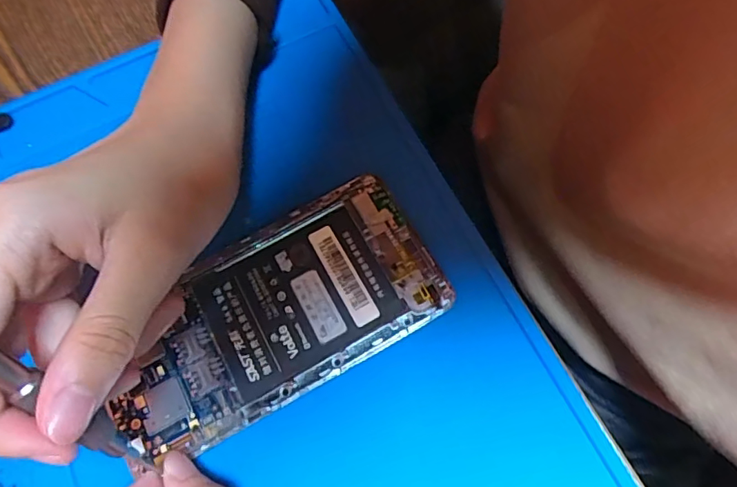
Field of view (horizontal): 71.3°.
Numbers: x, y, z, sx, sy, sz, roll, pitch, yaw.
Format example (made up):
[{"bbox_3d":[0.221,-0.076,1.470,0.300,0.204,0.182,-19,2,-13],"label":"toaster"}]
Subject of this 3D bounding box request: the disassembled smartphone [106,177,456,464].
[{"bbox_3d":[-0.038,0.028,0.211,0.135,0.004,0.068,-30,72,-8],"label":"disassembled smartphone"}]

